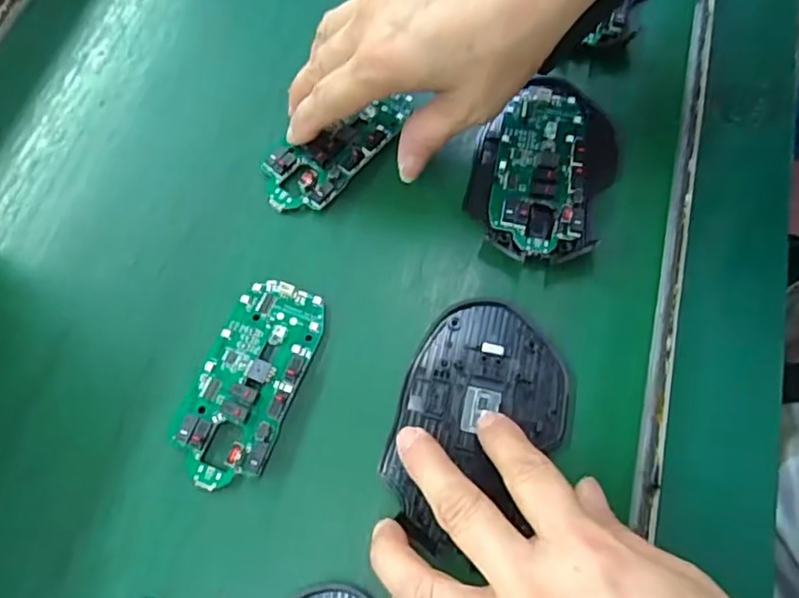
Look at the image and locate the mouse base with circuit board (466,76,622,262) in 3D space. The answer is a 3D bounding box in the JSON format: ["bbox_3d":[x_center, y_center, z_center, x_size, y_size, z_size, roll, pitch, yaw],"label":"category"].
[{"bbox_3d":[0.076,-0.070,0.316,0.071,0.019,0.106,21,69,6],"label":"mouse base with circuit board"}]

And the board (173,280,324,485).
[{"bbox_3d":[-0.069,0.037,0.278,0.044,0.011,0.097,19,69,5],"label":"board"}]

